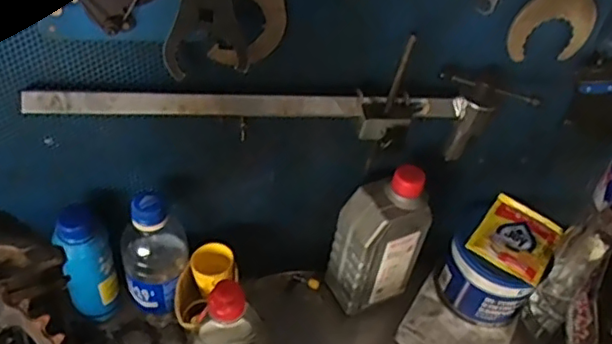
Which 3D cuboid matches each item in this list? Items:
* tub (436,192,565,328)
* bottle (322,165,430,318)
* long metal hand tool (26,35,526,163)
[{"bbox_3d":[0.213,0.101,0.667,0.092,0.093,0.110,30,47,23],"label":"tub"},{"bbox_3d":[0.077,0.068,0.616,0.081,0.167,0.057,-18,48,-24],"label":"bottle"},{"bbox_3d":[-0.009,-0.048,0.516,0.429,0.084,0.059,0,43,-8],"label":"long metal hand tool"}]

